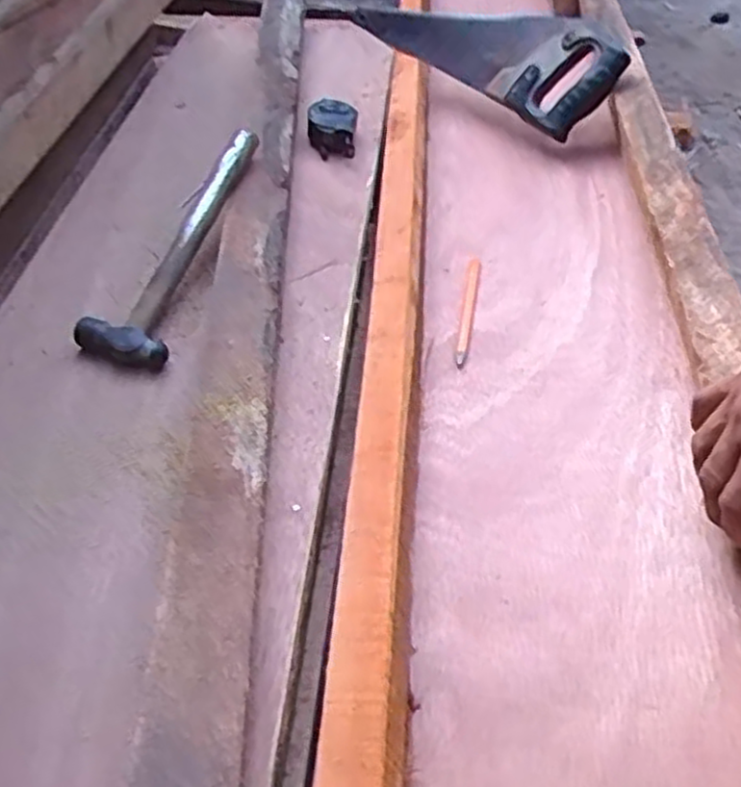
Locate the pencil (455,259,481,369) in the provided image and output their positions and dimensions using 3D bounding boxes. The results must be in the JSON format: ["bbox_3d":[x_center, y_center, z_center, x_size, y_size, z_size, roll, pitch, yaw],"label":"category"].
[{"bbox_3d":[0.094,-0.080,0.736,0.012,0.011,0.155,6,46,10],"label":"pencil"}]

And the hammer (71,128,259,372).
[{"bbox_3d":[-0.166,-0.150,0.705,0.075,0.032,0.293,12,60,16],"label":"hammer"}]

